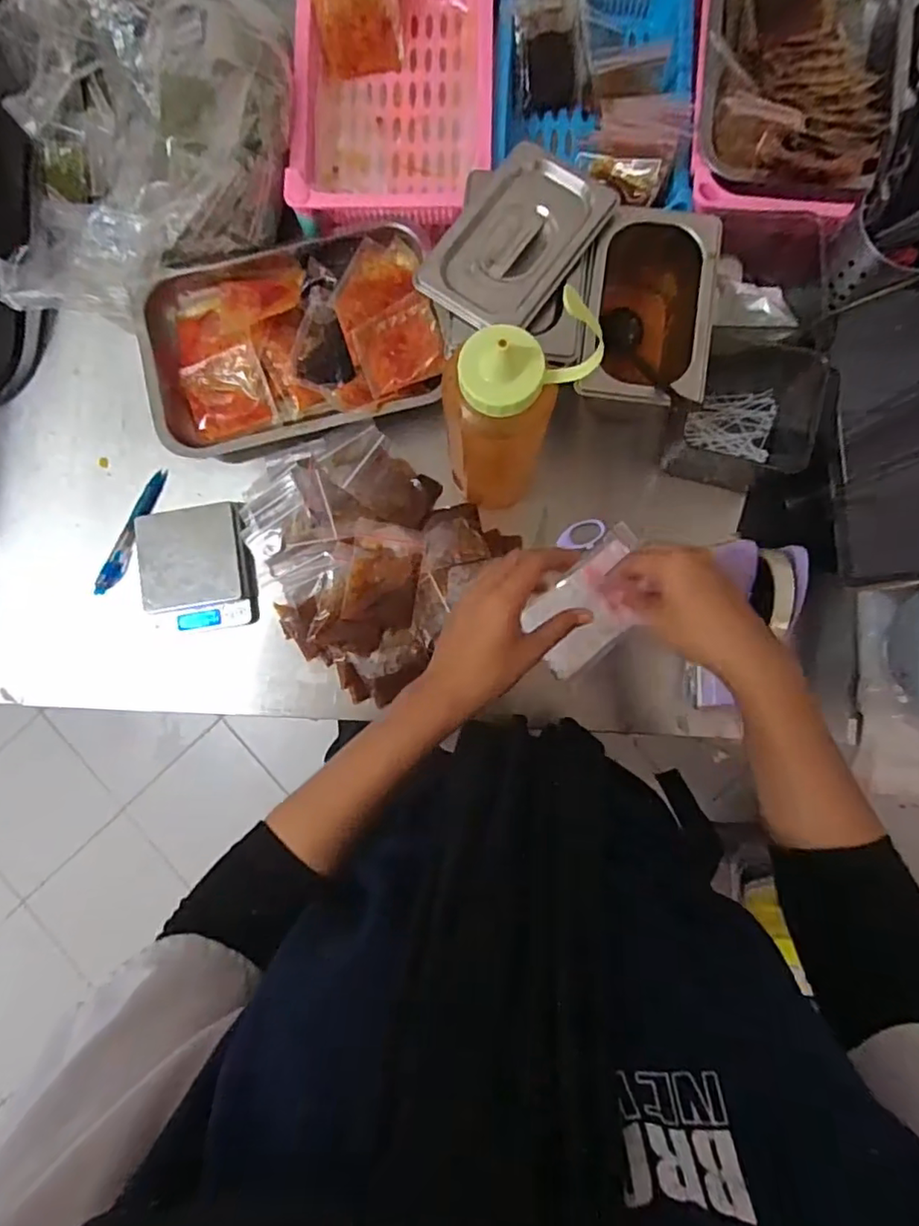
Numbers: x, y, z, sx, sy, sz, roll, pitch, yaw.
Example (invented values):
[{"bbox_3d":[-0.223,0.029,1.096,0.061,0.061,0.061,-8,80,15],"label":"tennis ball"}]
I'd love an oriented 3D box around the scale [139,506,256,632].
[{"bbox_3d":[-0.263,-0.044,0.599,0.111,0.022,0.119,-8,84,0],"label":"scale"}]

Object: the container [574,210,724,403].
[{"bbox_3d":[0.168,-0.273,0.557,0.114,0.093,0.181,5,84,1],"label":"container"}]

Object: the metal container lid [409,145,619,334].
[{"bbox_3d":[0.045,-0.315,0.503,0.105,0.019,0.157,37,86,4],"label":"metal container lid"}]

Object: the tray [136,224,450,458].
[{"bbox_3d":[-0.167,-0.273,0.601,0.287,0.035,0.195,-14,84,-1],"label":"tray"}]

